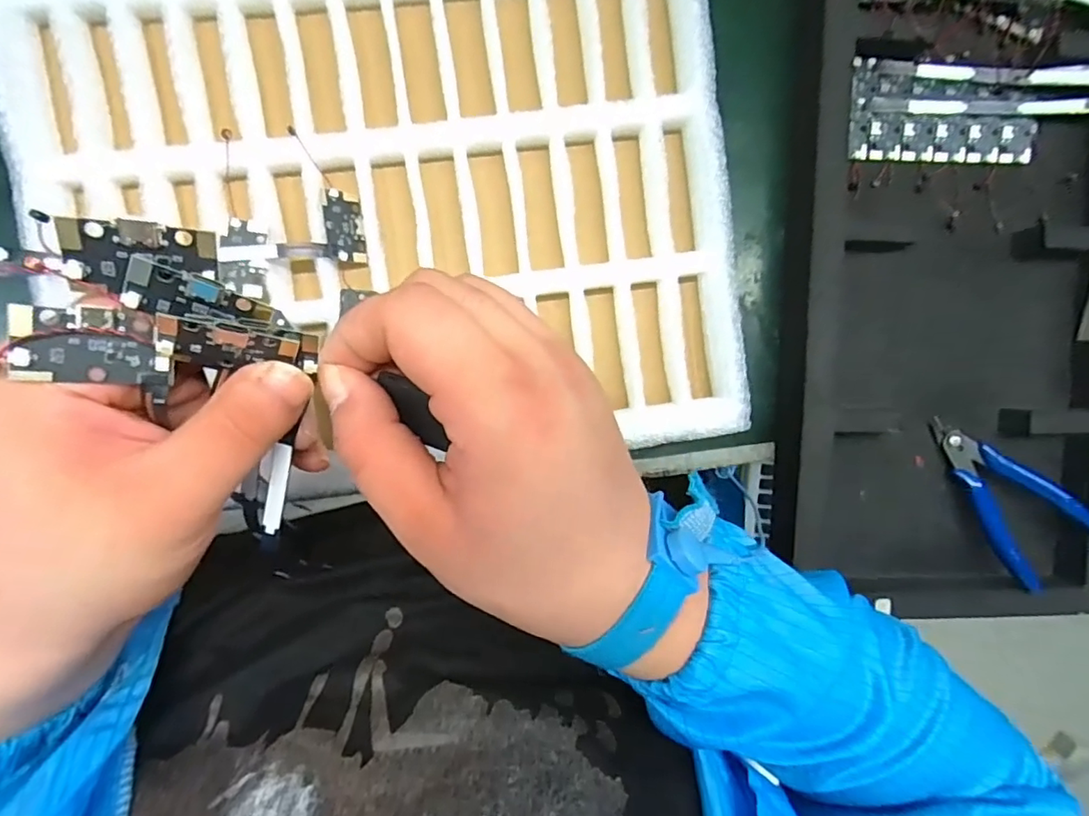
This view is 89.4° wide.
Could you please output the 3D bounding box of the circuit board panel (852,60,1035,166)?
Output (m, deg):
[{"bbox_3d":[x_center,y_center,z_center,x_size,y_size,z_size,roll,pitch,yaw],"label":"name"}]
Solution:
[{"bbox_3d":[0.246,-0.179,0.341,0.117,0.007,0.059,4,91,-6],"label":"circuit board panel"}]

